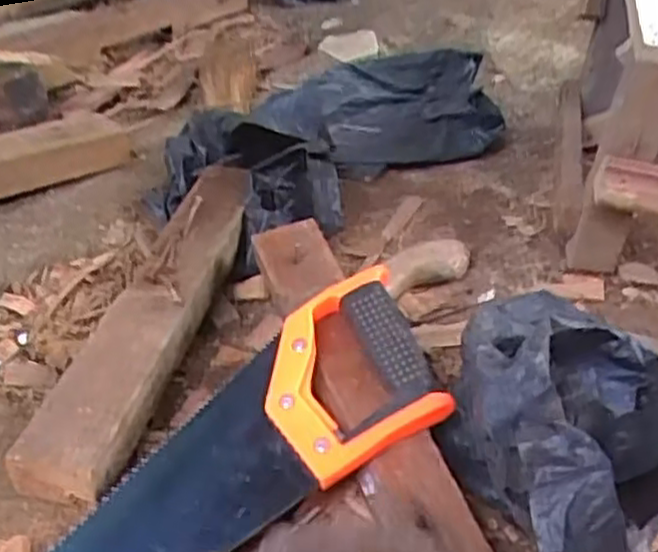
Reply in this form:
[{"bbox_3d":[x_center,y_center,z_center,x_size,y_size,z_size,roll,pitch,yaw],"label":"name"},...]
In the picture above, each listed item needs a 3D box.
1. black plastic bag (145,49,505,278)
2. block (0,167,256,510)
[{"bbox_3d":[0.026,-0.172,0.798,0.217,0.114,0.429,30,48,29],"label":"black plastic bag"},{"bbox_3d":[-0.127,0.023,0.608,0.076,0.048,0.345,12,41,12],"label":"block"}]

